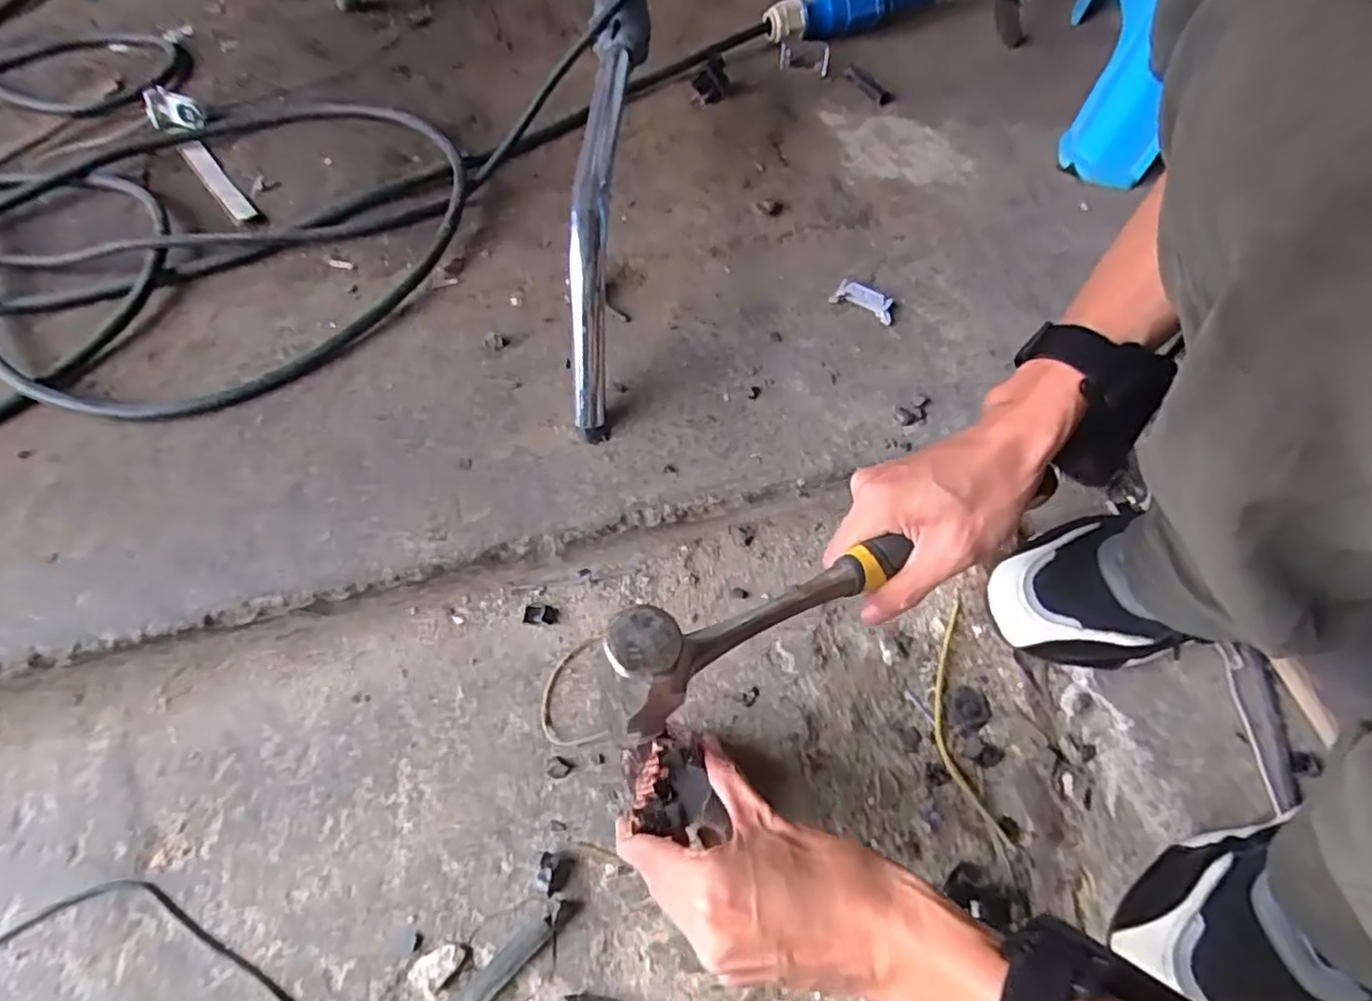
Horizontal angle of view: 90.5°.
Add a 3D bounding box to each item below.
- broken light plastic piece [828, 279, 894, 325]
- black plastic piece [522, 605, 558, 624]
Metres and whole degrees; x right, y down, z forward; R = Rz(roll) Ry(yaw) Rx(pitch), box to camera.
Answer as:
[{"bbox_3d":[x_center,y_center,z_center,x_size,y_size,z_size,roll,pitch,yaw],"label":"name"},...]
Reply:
[{"bbox_3d":[0.152,-0.170,0.583,0.053,0.011,0.025,25,63,12],"label":"broken light plastic piece"},{"bbox_3d":[-0.106,0.081,0.492,0.024,0.012,0.015,2,61,0],"label":"black plastic piece"}]

